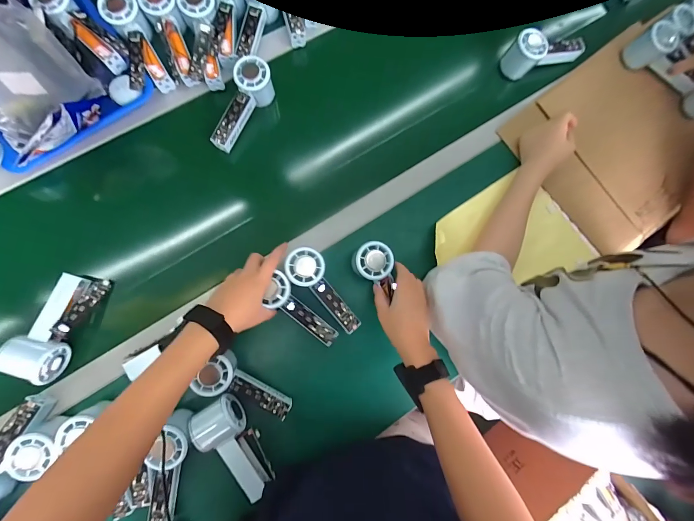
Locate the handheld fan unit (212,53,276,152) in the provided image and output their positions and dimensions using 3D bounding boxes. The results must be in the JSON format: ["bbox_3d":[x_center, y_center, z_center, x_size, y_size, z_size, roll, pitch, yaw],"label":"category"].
[{"bbox_3d":[-0.171,-0.253,0.519,0.053,0.058,0.148,22,81,-3],"label":"handheld fan unit"}]

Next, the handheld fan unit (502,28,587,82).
[{"bbox_3d":[0.369,-0.385,0.571,0.150,0.072,0.042,-18,85,-8],"label":"handheld fan unit"}]

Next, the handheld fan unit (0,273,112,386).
[{"bbox_3d":[-0.423,0.092,0.452,0.058,0.049,0.149,22,81,-3],"label":"handheld fan unit"}]

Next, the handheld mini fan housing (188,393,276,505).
[{"bbox_3d":[-0.156,0.269,0.460,0.075,0.055,0.150,-38,88,-9],"label":"handheld mini fan housing"}]

